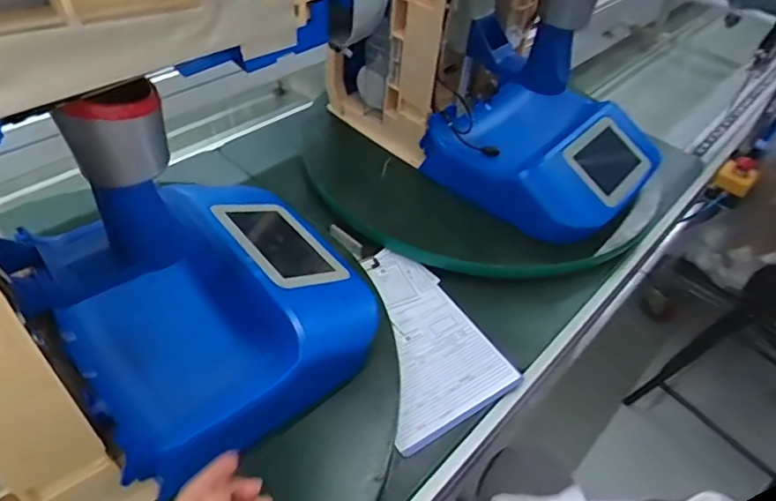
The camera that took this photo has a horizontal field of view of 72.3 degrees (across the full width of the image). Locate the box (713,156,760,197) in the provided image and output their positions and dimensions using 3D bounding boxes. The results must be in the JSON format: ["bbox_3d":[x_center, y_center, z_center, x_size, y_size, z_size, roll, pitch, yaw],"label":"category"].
[{"bbox_3d":[0.854,-0.187,1.293,0.075,0.058,0.093,33,51,24],"label":"box"}]

